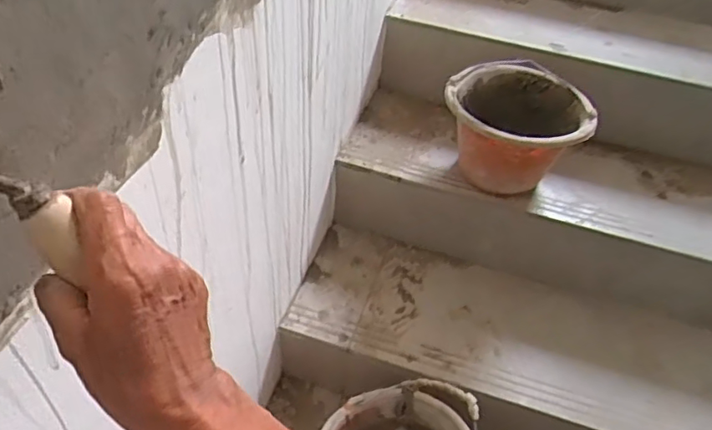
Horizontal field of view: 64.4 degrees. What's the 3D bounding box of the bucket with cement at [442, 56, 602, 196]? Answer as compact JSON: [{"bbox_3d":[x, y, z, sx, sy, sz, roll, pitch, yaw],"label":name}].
[{"bbox_3d":[0.292,-0.164,1.049,0.258,0.171,0.266,26,48,19],"label":"bucket with cement"}]

